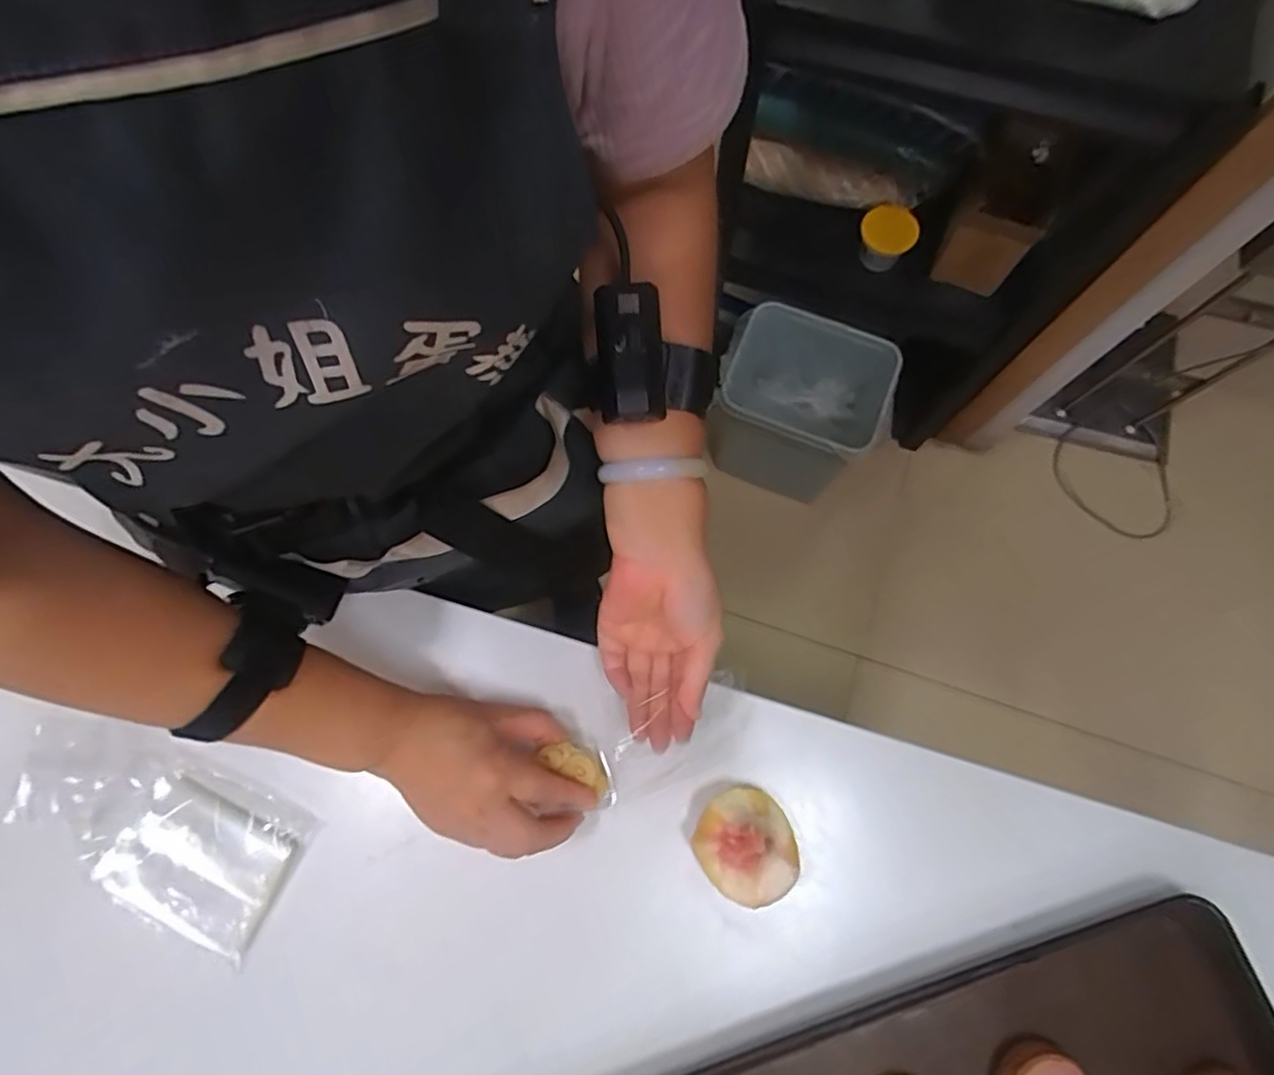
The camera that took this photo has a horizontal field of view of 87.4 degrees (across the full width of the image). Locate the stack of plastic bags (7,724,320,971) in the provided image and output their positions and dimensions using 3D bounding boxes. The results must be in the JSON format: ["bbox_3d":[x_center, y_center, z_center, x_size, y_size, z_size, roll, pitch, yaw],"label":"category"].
[{"bbox_3d":[-0.330,0.188,0.448,0.208,0.025,0.092,25,77,8],"label":"stack of plastic bags"}]

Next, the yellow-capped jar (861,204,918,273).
[{"bbox_3d":[0.368,-0.444,0.985,0.079,0.062,0.074,0,75,2],"label":"yellow-capped jar"}]

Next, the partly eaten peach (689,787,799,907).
[{"bbox_3d":[0.069,0.197,0.425,0.060,0.055,0.066,0,75,2],"label":"partly eaten peach"}]

